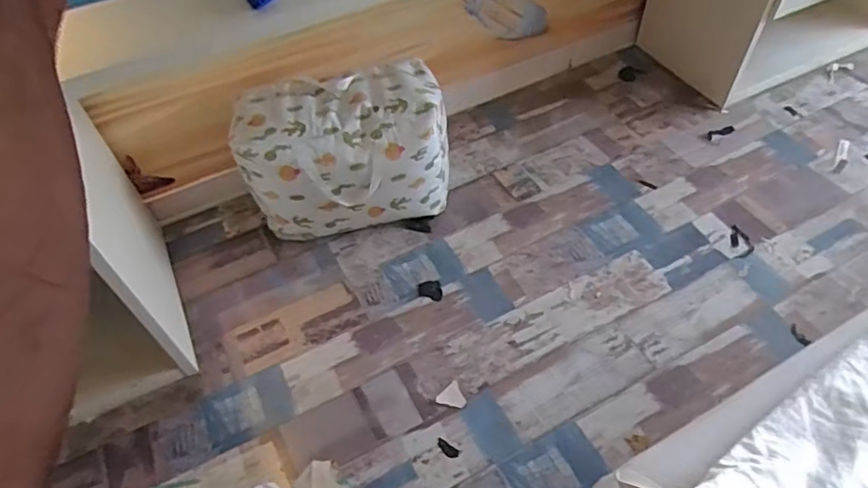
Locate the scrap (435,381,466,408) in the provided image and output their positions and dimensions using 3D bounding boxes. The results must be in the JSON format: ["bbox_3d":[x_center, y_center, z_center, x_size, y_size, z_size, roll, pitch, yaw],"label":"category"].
[{"bbox_3d":[0.054,0.415,1.541,0.071,0.004,0.073,32,59,27],"label":"scrap"}]

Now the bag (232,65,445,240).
[{"bbox_3d":[-0.265,-0.266,1.844,0.649,0.452,0.329,-14,50,-7],"label":"bag"}]

